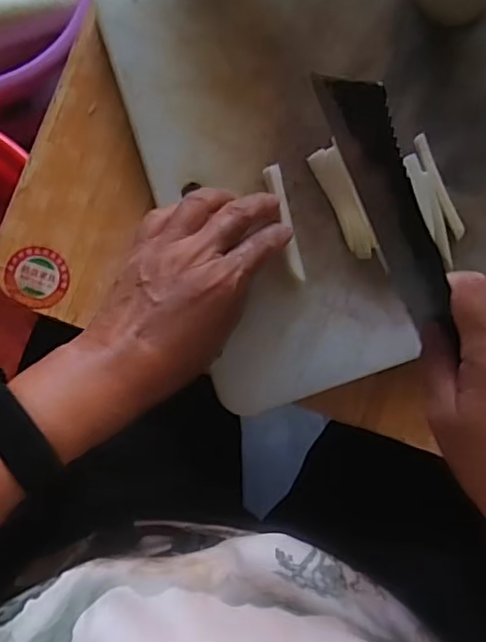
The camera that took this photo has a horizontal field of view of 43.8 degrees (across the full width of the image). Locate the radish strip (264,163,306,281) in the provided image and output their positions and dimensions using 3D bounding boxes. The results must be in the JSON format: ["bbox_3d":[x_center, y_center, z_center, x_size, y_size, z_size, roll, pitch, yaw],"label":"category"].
[{"bbox_3d":[0.028,-0.066,0.406,0.011,0.006,0.079,-13,87,-7],"label":"radish strip"}]

